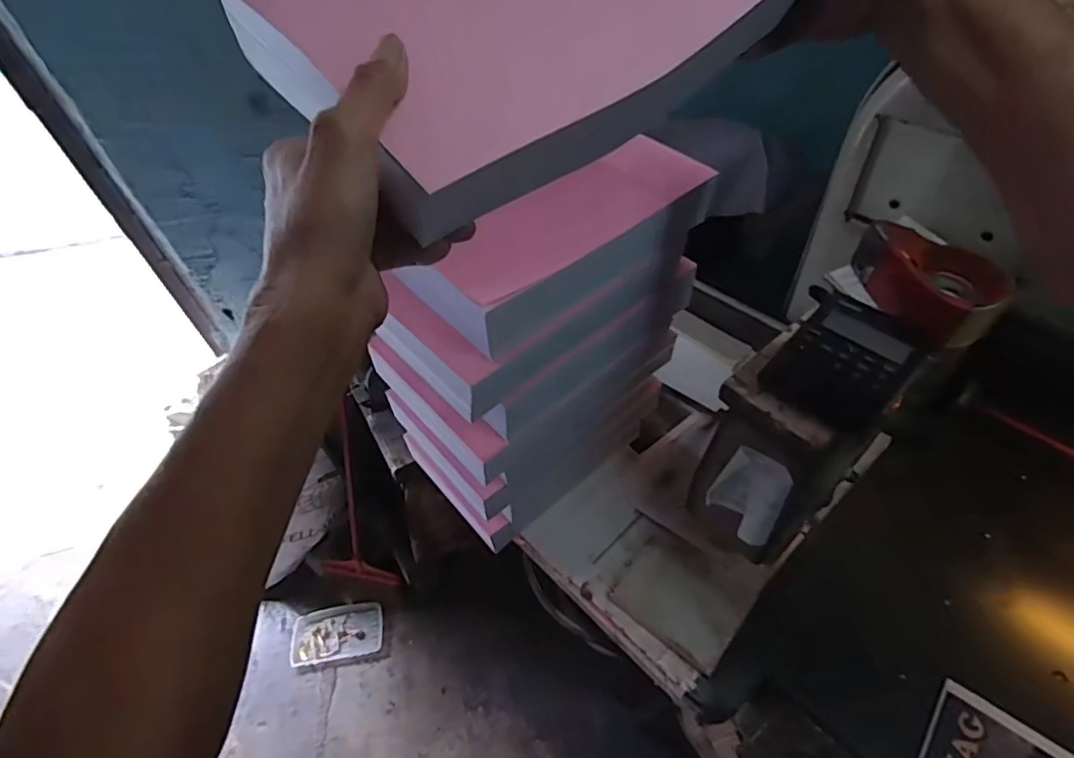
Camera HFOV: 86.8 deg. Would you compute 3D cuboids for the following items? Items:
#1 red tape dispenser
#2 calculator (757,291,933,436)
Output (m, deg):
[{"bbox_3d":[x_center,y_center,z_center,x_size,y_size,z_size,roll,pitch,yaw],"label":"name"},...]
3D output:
[{"bbox_3d":[0.406,-0.103,0.577,0.096,0.068,0.133,-8,49,-1],"label":"red tape dispenser"},{"bbox_3d":[0.299,-0.019,0.551,0.157,0.027,0.104,-39,56,-24],"label":"calculator"}]

